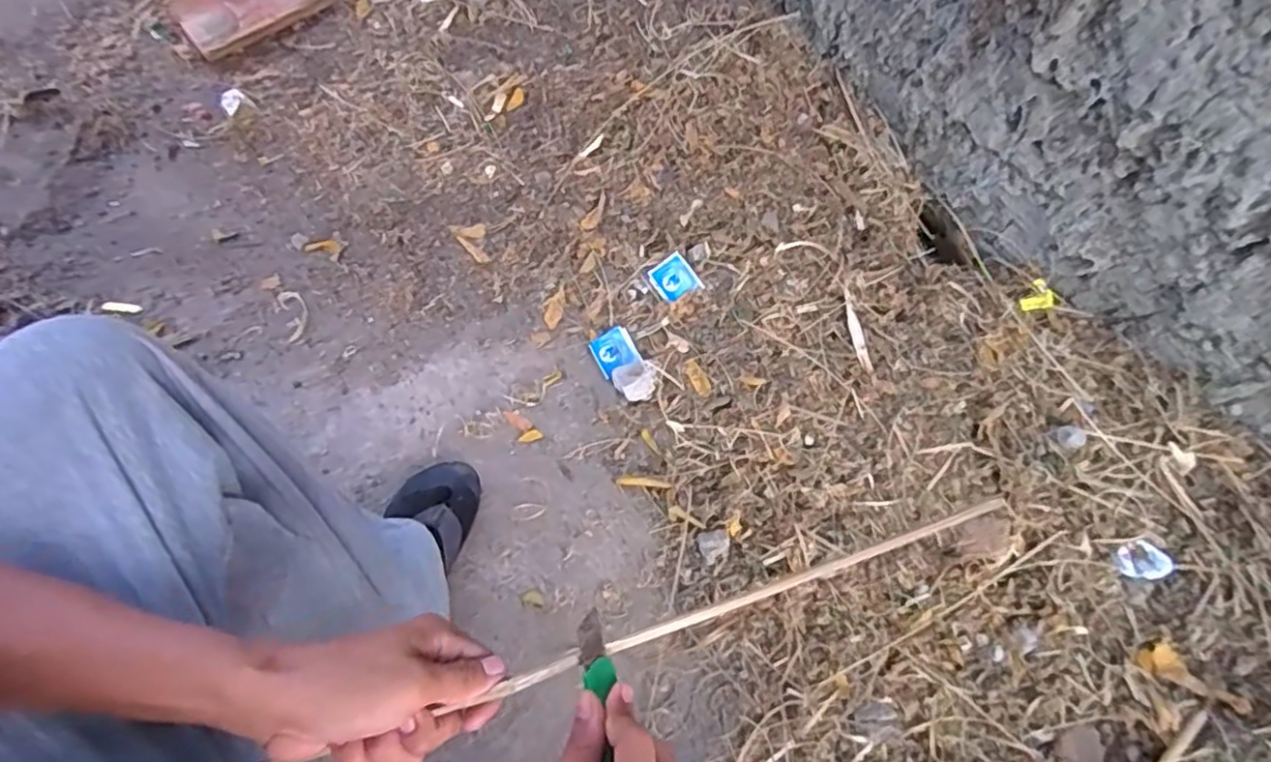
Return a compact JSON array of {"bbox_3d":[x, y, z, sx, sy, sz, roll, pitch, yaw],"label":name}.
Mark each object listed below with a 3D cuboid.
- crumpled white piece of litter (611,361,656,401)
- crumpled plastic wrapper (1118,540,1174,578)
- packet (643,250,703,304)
[{"bbox_3d":[-0.002,0.002,0.917,0.057,0.027,0.048,-3,64,-3],"label":"crumpled white piece of litter"},{"bbox_3d":[0.589,0.210,0.779,0.057,0.008,0.043,-16,65,-10],"label":"crumpled plastic wrapper"},{"bbox_3d":[0.055,-0.146,0.966,0.059,0.004,0.066,-35,75,3],"label":"packet"}]

